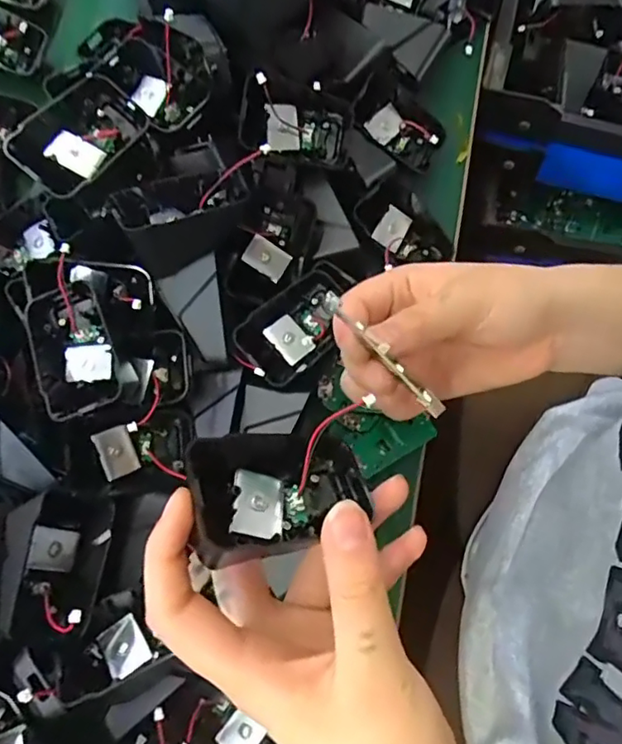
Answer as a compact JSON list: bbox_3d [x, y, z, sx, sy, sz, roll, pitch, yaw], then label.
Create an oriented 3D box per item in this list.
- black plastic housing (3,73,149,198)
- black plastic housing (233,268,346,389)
[{"bbox_3d":[-0.130,-0.128,0.311,0.041,0.018,0.068,46,71,-17],"label":"black plastic housing"},{"bbox_3d":[-0.008,-0.026,0.337,0.043,0.021,0.069,44,80,9],"label":"black plastic housing"}]

